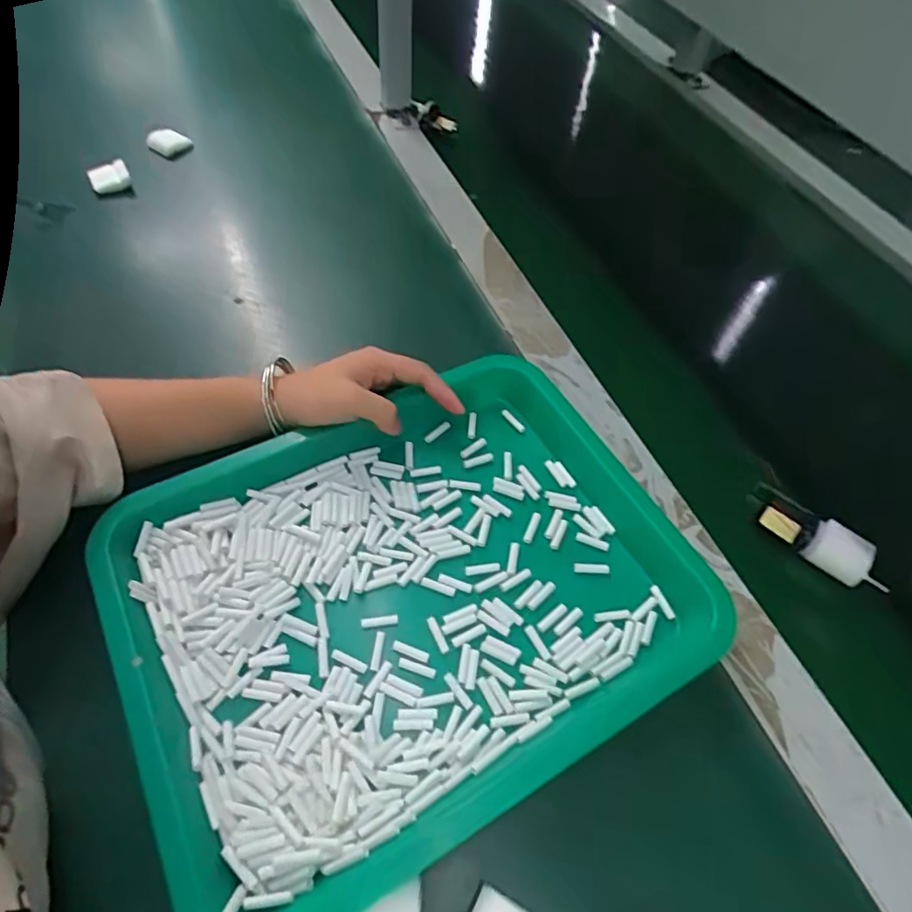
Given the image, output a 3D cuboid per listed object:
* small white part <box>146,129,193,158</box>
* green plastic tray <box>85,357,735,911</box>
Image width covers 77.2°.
[{"bbox_3d":[-0.298,-0.326,0.596,0.026,0.022,0.036,31,58,16],"label":"small white part"},{"bbox_3d":[-0.026,0.080,0.351,0.325,0.032,0.260,-24,60,-19],"label":"green plastic tray"}]

